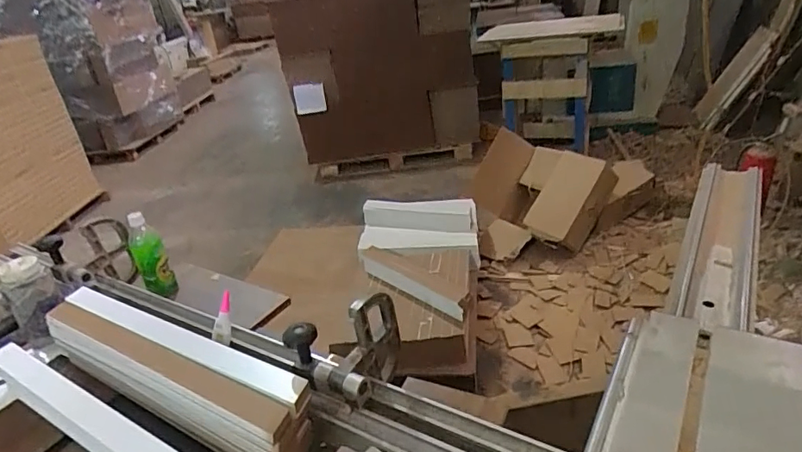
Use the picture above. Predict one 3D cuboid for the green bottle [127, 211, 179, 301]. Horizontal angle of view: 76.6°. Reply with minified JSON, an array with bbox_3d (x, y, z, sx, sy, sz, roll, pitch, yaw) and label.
[{"bbox_3d":[-0.578,0.076,1.178,0.066,0.222,0.056,-20,30,-24],"label":"green bottle"}]

